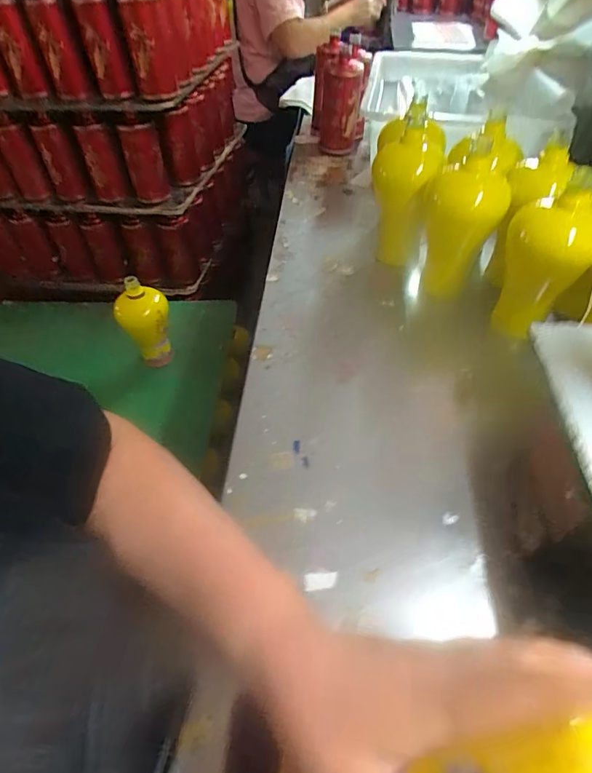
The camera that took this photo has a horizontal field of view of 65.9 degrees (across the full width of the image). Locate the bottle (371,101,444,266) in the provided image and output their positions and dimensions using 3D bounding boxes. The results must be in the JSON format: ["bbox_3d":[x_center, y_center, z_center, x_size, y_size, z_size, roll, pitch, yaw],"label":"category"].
[{"bbox_3d":[0.161,-0.287,0.694,0.097,0.205,0.075,6,49,9],"label":"bottle"}]

